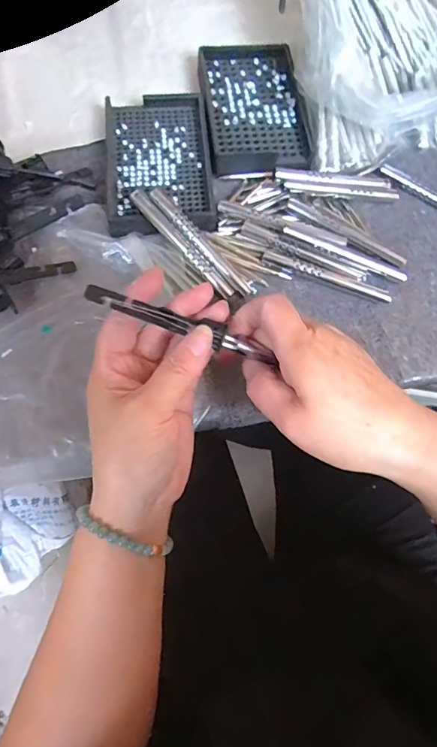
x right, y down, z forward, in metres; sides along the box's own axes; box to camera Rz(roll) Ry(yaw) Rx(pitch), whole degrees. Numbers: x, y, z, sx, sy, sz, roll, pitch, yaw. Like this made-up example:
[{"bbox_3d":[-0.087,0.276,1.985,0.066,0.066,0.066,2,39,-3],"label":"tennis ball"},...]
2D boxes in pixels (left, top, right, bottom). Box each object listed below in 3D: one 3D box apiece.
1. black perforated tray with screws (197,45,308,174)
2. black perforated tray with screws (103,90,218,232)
[{"bbox_3d":[0.031,-0.250,0.398,0.091,0.020,0.150,-7,71,-5],"label":"black perforated tray with screws"},{"bbox_3d":[-0.053,-0.184,0.370,0.089,0.026,0.149,-5,71,-4],"label":"black perforated tray with screws"}]

